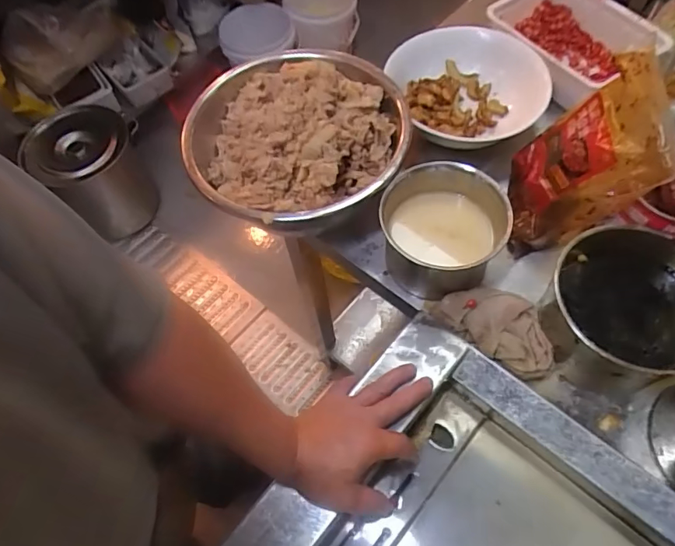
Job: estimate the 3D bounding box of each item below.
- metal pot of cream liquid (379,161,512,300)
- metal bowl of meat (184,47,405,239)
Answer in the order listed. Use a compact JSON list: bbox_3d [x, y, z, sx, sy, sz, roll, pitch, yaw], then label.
[{"bbox_3d":[0.115,-0.051,0.549,0.129,0.109,0.133,-2,62,3],"label":"metal pot of cream liquid"},{"bbox_3d":[-0.045,-0.162,0.579,0.247,0.078,0.236,-2,62,3],"label":"metal bowl of meat"}]

